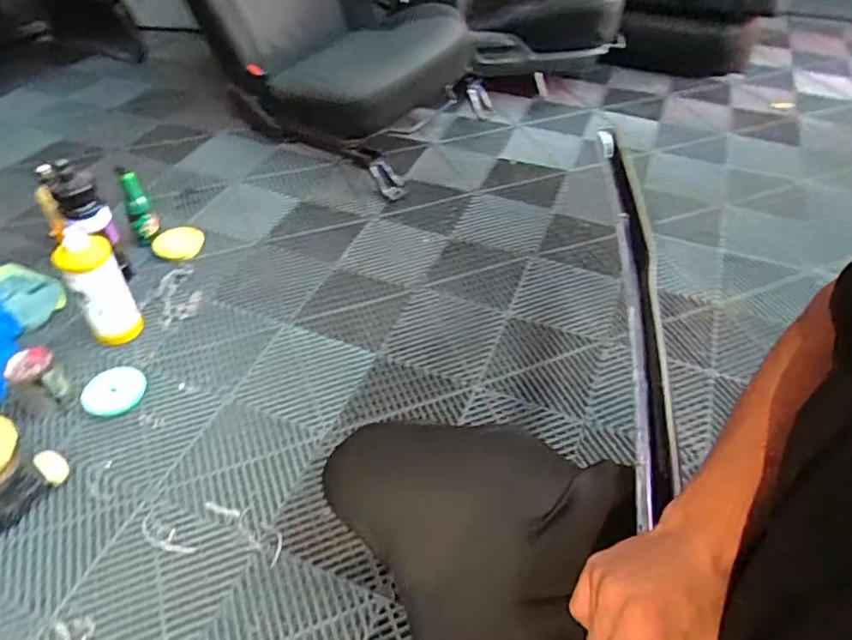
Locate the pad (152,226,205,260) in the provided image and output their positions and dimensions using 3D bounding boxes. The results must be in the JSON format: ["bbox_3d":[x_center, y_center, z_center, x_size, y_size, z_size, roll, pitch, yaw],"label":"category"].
[{"bbox_3d":[-0.542,-0.166,1.262,0.106,0.024,0.077,-4,71,1],"label":"pad"}]

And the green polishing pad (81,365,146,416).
[{"bbox_3d":[-0.536,0.123,1.001,0.100,0.024,0.093,-35,57,-30],"label":"green polishing pad"}]

